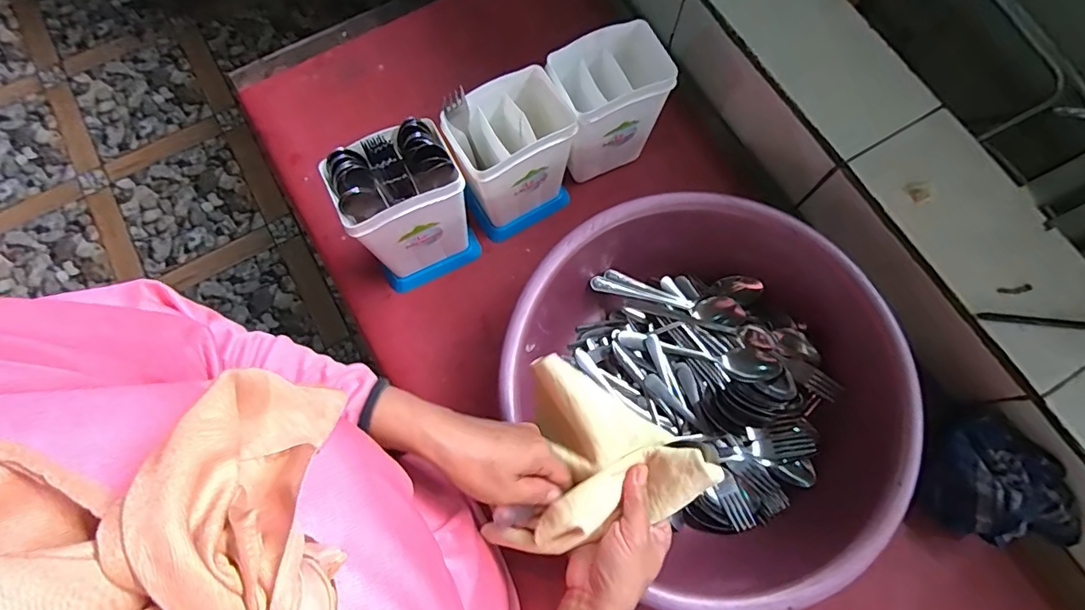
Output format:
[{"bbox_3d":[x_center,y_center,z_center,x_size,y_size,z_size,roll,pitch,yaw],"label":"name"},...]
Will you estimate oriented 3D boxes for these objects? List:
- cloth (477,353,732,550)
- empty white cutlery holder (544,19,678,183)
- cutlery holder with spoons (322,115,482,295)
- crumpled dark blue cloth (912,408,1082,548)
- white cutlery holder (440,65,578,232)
[{"bbox_3d":[0.030,0.138,0.397,0.150,0.057,0.142,34,77,10],"label":"cloth"},{"bbox_3d":[0.085,-0.240,0.628,0.143,0.147,0.089,-25,76,-7],"label":"empty white cutlery holder"},{"bbox_3d":[-0.146,-0.103,0.574,0.120,0.182,0.094,-30,77,-8],"label":"cutlery holder with spoons"},{"bbox_3d":[0.466,0.181,0.544,0.124,0.076,0.128,-6,74,-1],"label":"crumpled dark blue cloth"},{"bbox_3d":[-0.028,-0.172,0.612,0.137,0.167,0.093,-26,76,-7],"label":"white cutlery holder"}]

